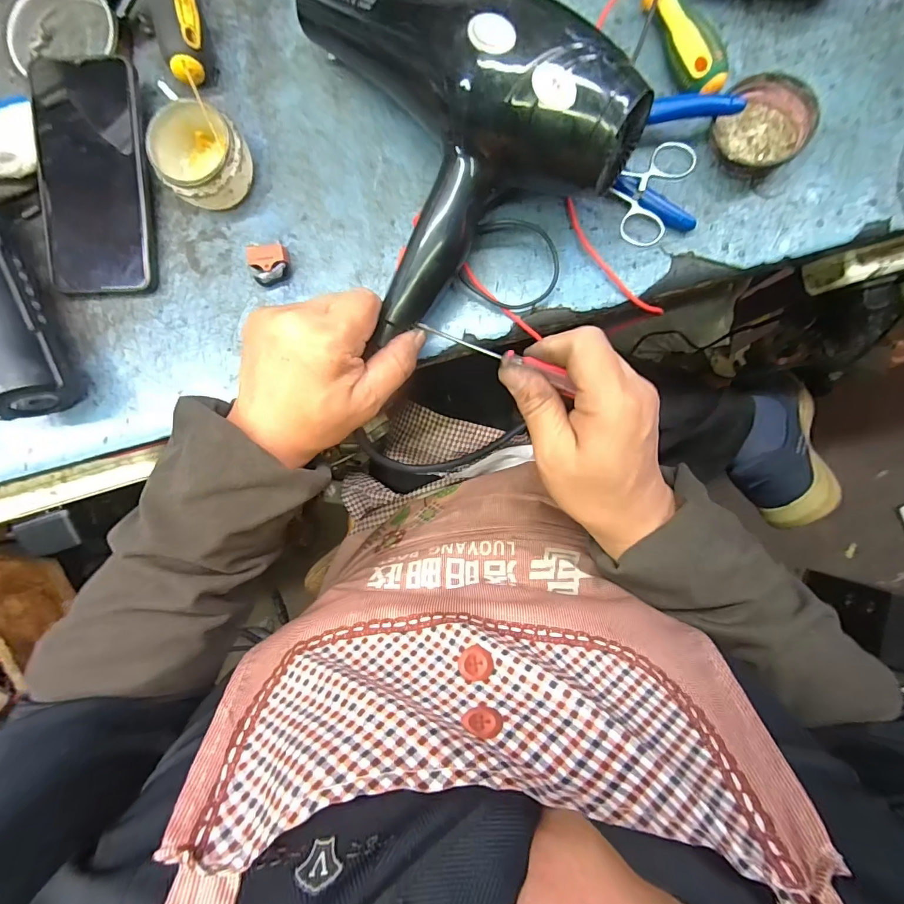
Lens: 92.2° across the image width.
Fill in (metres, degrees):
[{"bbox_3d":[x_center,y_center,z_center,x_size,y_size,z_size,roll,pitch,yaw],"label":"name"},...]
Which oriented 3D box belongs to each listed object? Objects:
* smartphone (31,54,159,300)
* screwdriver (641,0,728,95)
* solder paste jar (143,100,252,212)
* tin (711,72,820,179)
[{"bbox_3d":[-0.263,-0.199,0.319,0.078,0.012,0.159,0,96,3],"label":"smartphone"},{"bbox_3d":[0.157,-0.280,0.297,0.023,0.028,0.083,-28,88,3],"label":"screwdriver"},{"bbox_3d":[-0.176,-0.208,0.312,0.058,0.039,0.063,0,90,3],"label":"solder paste jar"},{"bbox_3d":[0.211,-0.220,0.297,0.056,0.024,0.060,0,90,3],"label":"tin"}]

